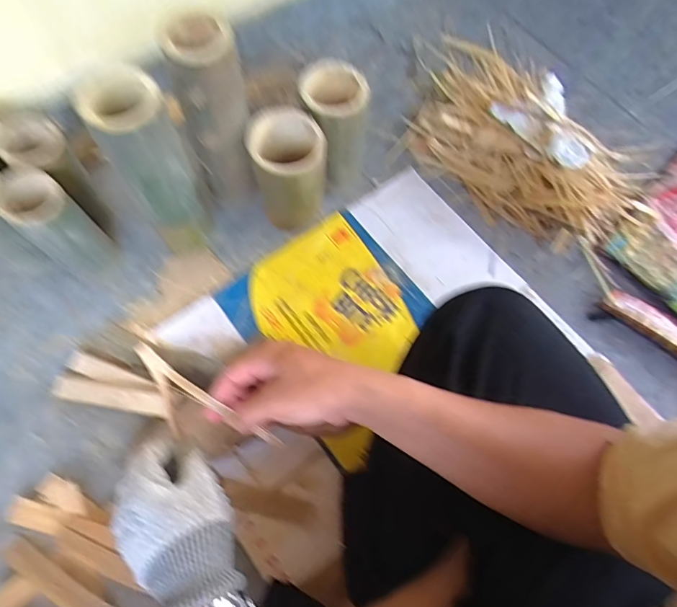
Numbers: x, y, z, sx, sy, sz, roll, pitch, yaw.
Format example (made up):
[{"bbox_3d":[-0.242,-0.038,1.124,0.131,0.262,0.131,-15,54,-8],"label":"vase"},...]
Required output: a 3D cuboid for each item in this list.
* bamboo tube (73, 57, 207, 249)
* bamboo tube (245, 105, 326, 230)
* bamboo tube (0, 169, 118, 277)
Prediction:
[{"bbox_3d":[-0.228,-0.159,0.584,0.085,0.272,0.083,-27,72,-13],"label":"bamboo tube"},{"bbox_3d":[-0.071,-0.181,0.657,0.096,0.164,0.105,-8,69,-6],"label":"bamboo tube"},{"bbox_3d":[-0.370,-0.094,0.614,0.088,0.160,0.075,38,71,12],"label":"bamboo tube"}]

